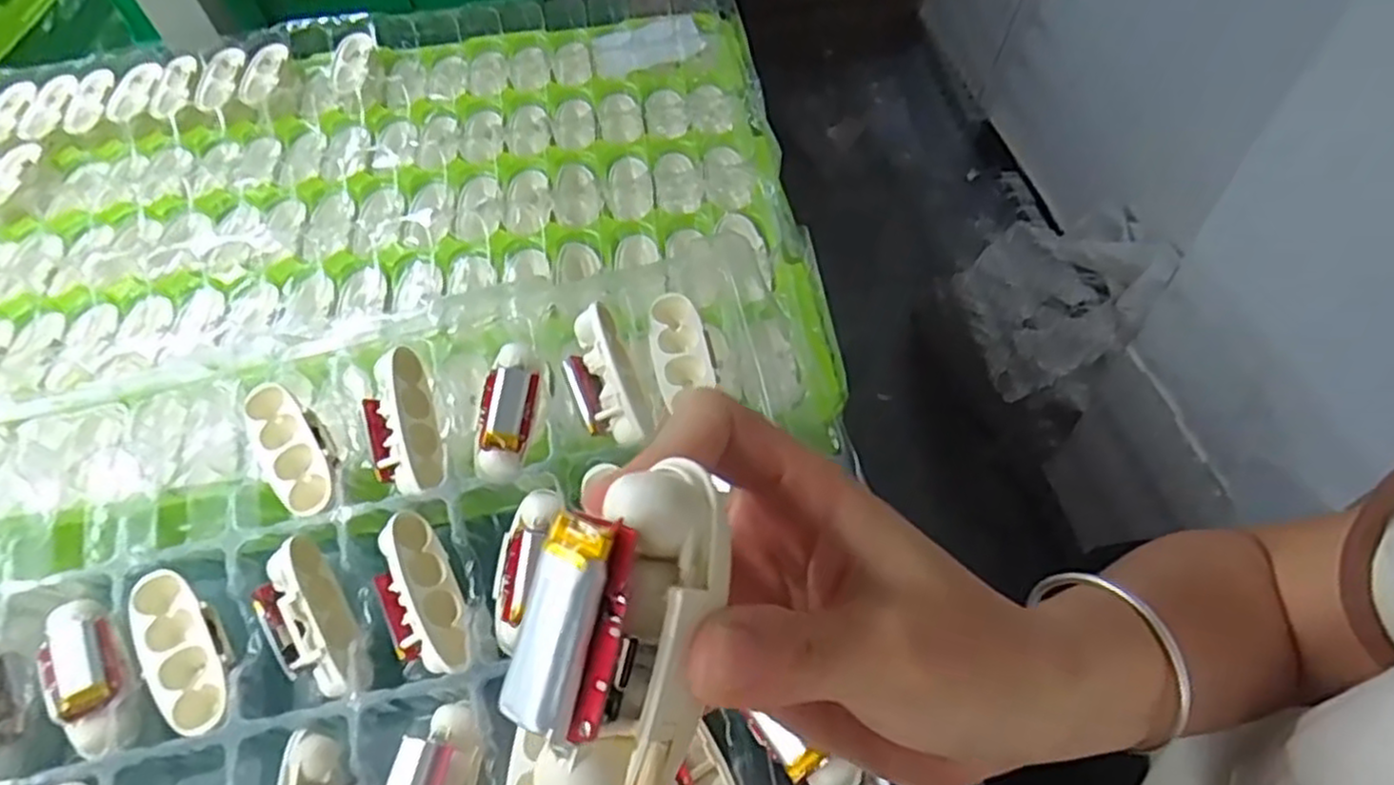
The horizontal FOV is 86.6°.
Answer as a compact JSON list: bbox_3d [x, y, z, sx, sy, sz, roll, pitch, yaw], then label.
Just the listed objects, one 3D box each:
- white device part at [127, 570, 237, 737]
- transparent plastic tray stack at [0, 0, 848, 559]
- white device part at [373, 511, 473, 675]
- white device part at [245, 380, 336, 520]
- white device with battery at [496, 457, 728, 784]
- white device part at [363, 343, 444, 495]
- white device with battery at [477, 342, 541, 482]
[{"bbox_3d":[-0.196,0.098,0.283,0.026,0.012,0.063,-31,71,-16],"label":"white device part"},{"bbox_3d":[-0.239,-0.096,0.435,0.583,0.055,0.418,-8,54,0],"label":"transparent plastic tray stack"},{"bbox_3d":[-0.109,0.080,0.288,0.029,0.016,0.064,-23,70,-11],"label":"white device part"},{"bbox_3d":[-0.169,0.023,0.309,0.025,0.013,0.063,-31,70,-16],"label":"white device part"},{"bbox_3d":[-0.017,0.042,0.131,0.033,0.024,0.057,20,70,-31],"label":"white device with battery"},{"bbox_3d":[-0.125,0.013,0.316,0.020,0.021,0.061,-22,75,34],"label":"white device part"},{"bbox_3d":[-0.080,0.006,0.311,0.021,0.015,0.061,1,67,7],"label":"white device with battery"}]

